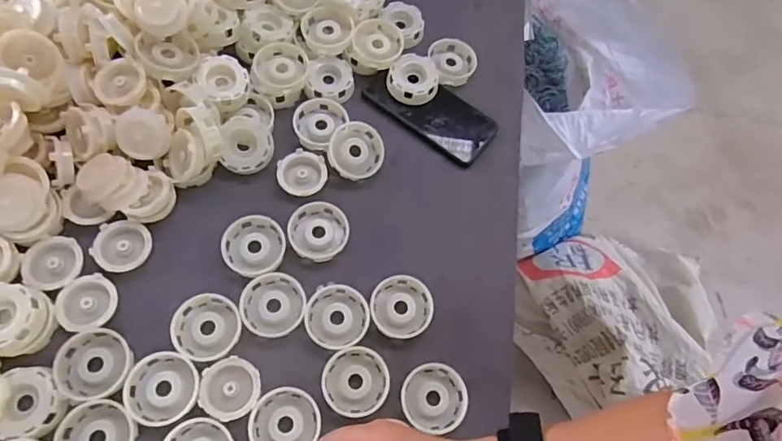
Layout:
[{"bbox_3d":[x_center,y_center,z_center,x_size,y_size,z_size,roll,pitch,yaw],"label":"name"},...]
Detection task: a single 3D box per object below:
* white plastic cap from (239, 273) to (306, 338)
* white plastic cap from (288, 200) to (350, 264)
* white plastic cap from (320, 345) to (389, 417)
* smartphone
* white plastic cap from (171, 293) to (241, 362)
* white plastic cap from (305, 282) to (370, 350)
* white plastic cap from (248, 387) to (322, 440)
[{"bbox_3d":[-0.115,0.082,0.496,0.061,0.014,0.060,3,65,-7],"label":"white plastic cap"},{"bbox_3d":[-0.076,0.011,0.533,0.060,0.015,0.062,3,65,-7],"label":"white plastic cap"},{"bbox_3d":[-0.033,0.153,0.481,0.061,0.015,0.061,3,65,-7],"label":"white plastic cap"},{"bbox_3d":[0.047,-0.132,0.601,0.158,0.016,0.071,36,65,9],"label":"smartphone"},{"bbox_3d":[-0.175,0.101,0.481,0.061,0.012,0.062,3,65,-7],"label":"white plastic cap"},{"bbox_3d":[-0.053,0.094,0.498,0.060,0.012,0.062,-4,67,-5],"label":"white plastic cap"},{"bbox_3d":[-0.096,0.185,0.457,0.061,0.015,0.061,3,65,-7],"label":"white plastic cap"}]

